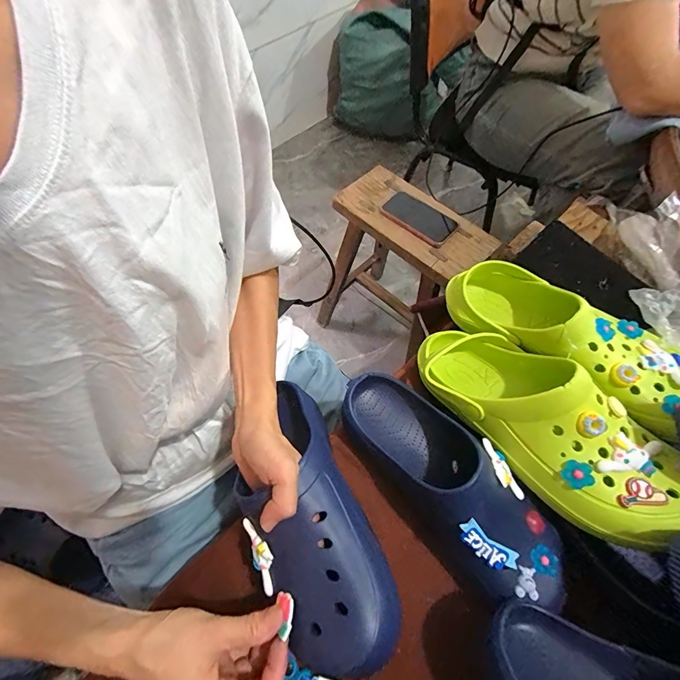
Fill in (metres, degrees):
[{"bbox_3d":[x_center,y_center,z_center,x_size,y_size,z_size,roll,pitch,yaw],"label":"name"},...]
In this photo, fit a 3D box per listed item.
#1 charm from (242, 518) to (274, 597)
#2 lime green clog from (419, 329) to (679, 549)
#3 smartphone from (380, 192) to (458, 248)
[{"bbox_3d":[-0.070,0.191,0.317,0.020,0.019,0.064,-19,79,-10],"label":"charm"},{"bbox_3d":[0.201,0.070,0.364,0.116,0.091,0.287,-32,47,-16],"label":"lime green clog"},{"bbox_3d":[0.167,-0.261,0.771,0.155,0.015,0.082,36,68,18],"label":"smartphone"}]

